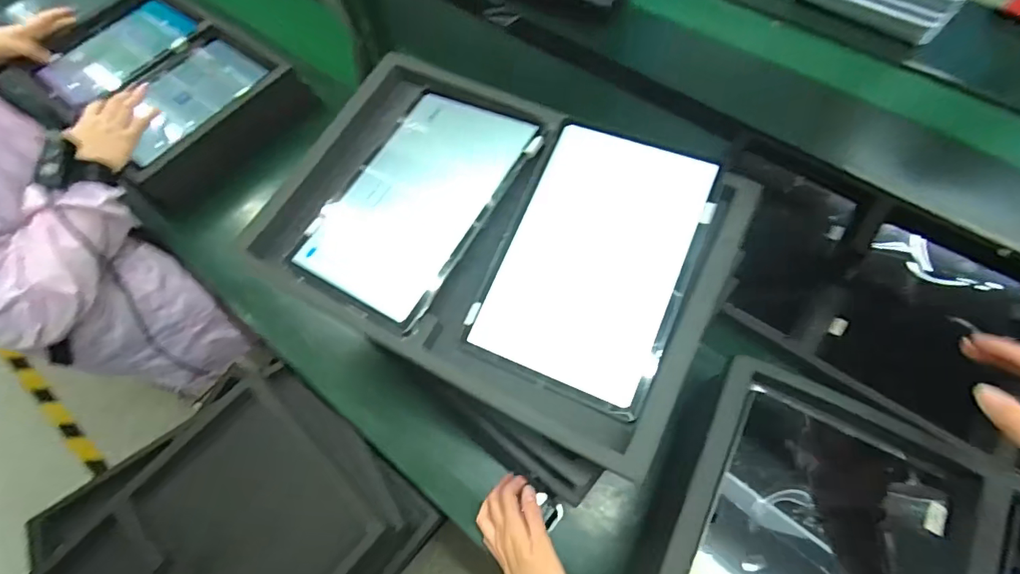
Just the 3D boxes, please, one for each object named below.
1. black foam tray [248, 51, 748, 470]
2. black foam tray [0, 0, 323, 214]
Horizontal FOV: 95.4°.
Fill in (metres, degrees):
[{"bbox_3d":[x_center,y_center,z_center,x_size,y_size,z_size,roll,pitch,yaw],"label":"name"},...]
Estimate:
[{"bbox_3d":[-0.019,-0.059,0.454,0.439,0.059,0.307,24,66,14],"label":"black foam tray"},{"bbox_3d":[-0.611,-0.366,0.810,0.475,0.075,0.336,32,68,17],"label":"black foam tray"}]

